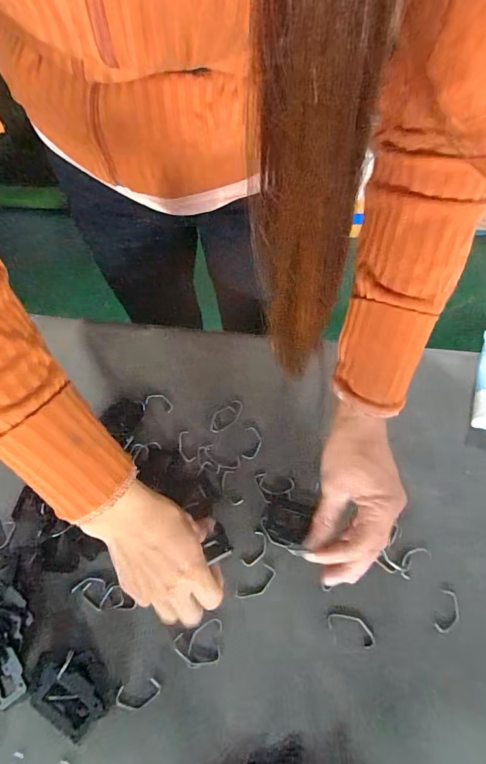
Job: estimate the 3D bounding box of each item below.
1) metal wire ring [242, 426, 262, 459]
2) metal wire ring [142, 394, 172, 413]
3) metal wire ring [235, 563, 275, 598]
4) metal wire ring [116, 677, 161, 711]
[{"bbox_3d":[0.010,0.065,0.420,0.018,0.004,0.035,7,66,4],"label":"metal wire ring"},{"bbox_3d":[-0.096,0.023,0.442,0.034,0.004,0.020,7,66,4],"label":"metal wire ring"},{"bbox_3d":[0.012,0.186,0.364,0.041,0.004,0.020,-31,69,-13],"label":"metal wire ring"},{"bbox_3d":[-0.088,0.266,0.334,0.037,0.004,0.019,-13,66,-5],"label":"metal wire ring"}]

